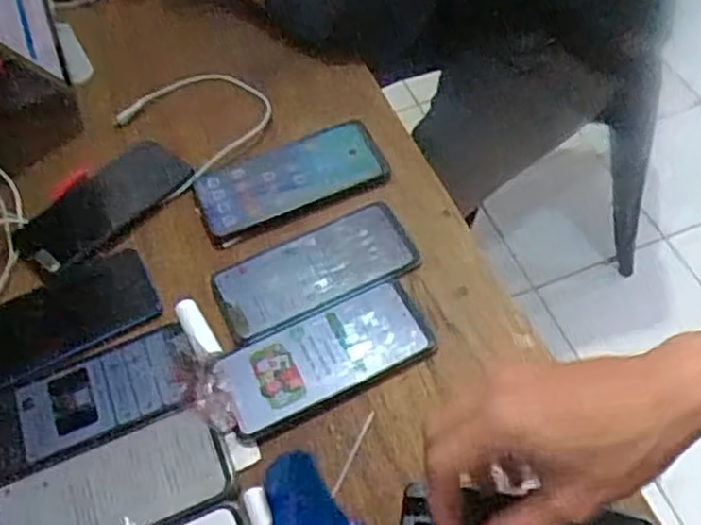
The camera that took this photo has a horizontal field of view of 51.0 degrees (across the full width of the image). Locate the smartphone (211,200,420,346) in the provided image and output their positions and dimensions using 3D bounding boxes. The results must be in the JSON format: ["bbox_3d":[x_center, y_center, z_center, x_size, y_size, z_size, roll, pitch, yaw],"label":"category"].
[{"bbox_3d":[-0.029,0.005,0.622,0.169,0.009,0.081,-27,56,-10],"label":"smartphone"}]

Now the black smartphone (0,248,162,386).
[{"bbox_3d":[-0.244,0.044,0.611,0.158,0.009,0.076,-28,56,-11],"label":"black smartphone"}]

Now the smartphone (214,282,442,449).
[{"bbox_3d":[-0.021,0.070,0.573,0.160,0.016,0.077,-25,56,-9],"label":"smartphone"}]

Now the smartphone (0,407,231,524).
[{"bbox_3d":[-0.175,0.159,0.525,0.166,0.012,0.084,-22,55,-7],"label":"smartphone"}]

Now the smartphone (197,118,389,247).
[{"bbox_3d":[-0.056,-0.078,0.681,0.175,0.010,0.088,-25,56,-9],"label":"smartphone"}]

